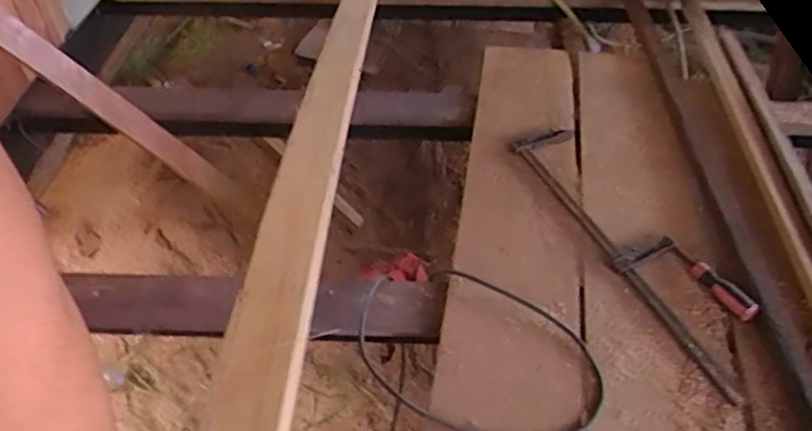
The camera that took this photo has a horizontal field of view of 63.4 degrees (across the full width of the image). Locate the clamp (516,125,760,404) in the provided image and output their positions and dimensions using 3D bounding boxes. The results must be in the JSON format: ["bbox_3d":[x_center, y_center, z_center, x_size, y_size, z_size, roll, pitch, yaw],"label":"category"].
[{"bbox_3d":[0.347,0.029,1.020,0.124,0.030,0.549,-18,48,-17],"label":"clamp"}]

